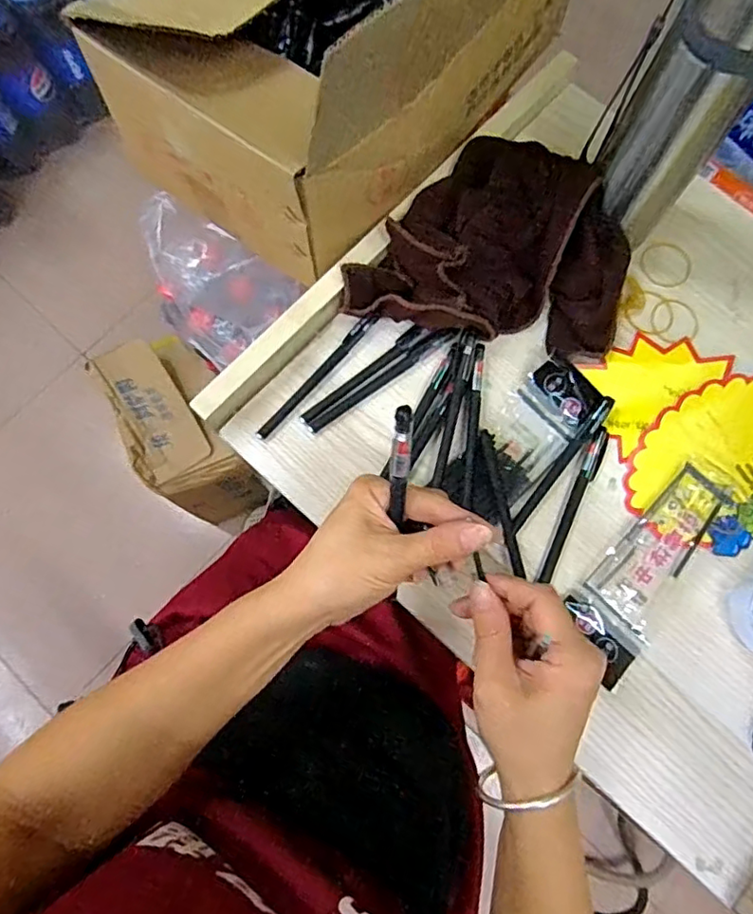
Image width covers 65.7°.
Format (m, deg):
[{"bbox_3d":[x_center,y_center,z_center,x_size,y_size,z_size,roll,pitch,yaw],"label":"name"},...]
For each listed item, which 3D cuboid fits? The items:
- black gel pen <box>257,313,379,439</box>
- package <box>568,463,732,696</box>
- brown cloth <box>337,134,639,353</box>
[{"bbox_3d":[-0.048,-0.066,0.468,0.011,0.008,0.133,42,81,8],"label":"black gel pen"},{"bbox_3d":[0.206,0.083,0.438,0.059,0.006,0.167,40,80,8],"label":"package"},{"bbox_3d":[0.094,-0.165,0.458,0.214,0.062,0.151,13,78,3],"label":"brown cloth"}]

